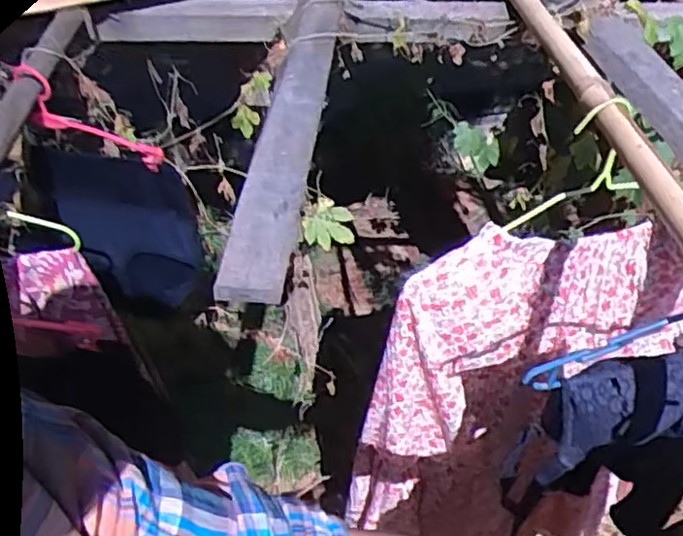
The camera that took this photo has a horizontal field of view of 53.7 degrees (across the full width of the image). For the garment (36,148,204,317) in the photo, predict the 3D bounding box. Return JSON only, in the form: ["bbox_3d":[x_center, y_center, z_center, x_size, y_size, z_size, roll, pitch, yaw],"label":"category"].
[{"bbox_3d":[-0.251,-0.031,0.822,0.176,0.257,0.021,10,50,12],"label":"garment"}]

